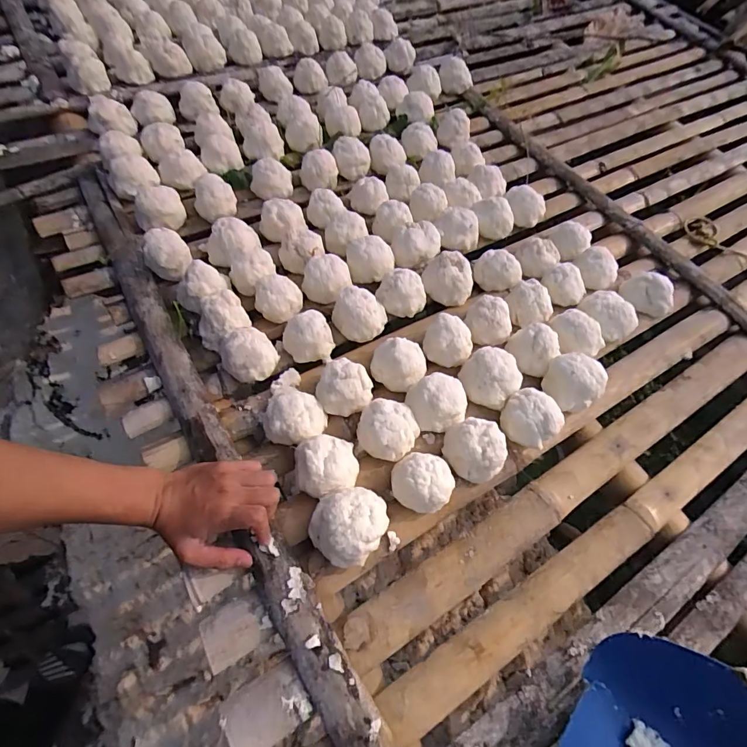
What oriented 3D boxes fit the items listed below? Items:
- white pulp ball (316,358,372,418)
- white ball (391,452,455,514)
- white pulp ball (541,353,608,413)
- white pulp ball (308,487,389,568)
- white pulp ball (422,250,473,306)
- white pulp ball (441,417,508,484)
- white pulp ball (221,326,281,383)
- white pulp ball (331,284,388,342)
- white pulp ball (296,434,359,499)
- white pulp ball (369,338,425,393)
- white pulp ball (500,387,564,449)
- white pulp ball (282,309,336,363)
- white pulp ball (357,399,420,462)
[{"bbox_3d":[-0.036,0.022,0.577,0.063,0.059,0.062,1,61,-2],"label":"white pulp ball"},{"bbox_3d":[0.058,0.126,0.524,0.072,0.054,0.066,14,58,2],"label":"white ball"},{"bbox_3d":[0.274,0.014,0.618,0.071,0.079,0.071,1,61,-2],"label":"white pulp ball"},{"bbox_3d":[-0.026,0.163,0.486,0.075,0.065,0.080,1,61,-2],"label":"white pulp ball"},{"bbox_3d":[0.118,-0.150,0.697,0.079,0.060,0.065,18,59,5],"label":"white pulp ball"},{"bbox_3d":[0.124,0.096,0.555,0.075,0.062,0.064,21,59,7],"label":"white pulp ball"},{"bbox_3d":[-0.166,-0.025,0.593,0.068,0.057,0.071,-38,69,-25],"label":"white pulp ball"},{"bbox_3d":[-0.019,-0.088,0.643,0.070,0.050,0.065,1,61,-2],"label":"white pulp ball"},{"bbox_3d":[-0.056,0.108,0.520,0.072,0.051,0.066,1,61,-2],"label":"white pulp ball"},{"bbox_3d":[0.035,-0.015,0.611,0.075,0.059,0.067,12,58,1],"label":"white pulp ball"},{"bbox_3d":[0.206,0.061,0.586,0.069,0.060,0.065,1,61,-2],"label":"white pulp ball"},{"bbox_3d":[-0.091,-0.052,0.621,0.069,0.056,0.063,-10,61,-13],"label":"white pulp ball"},{"bbox_3d":[0.017,0.068,0.554,0.073,0.048,0.067,1,61,-2],"label":"white pulp ball"}]

